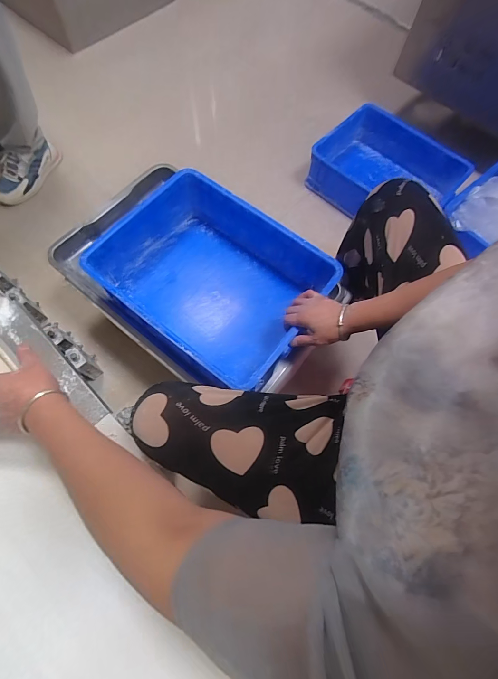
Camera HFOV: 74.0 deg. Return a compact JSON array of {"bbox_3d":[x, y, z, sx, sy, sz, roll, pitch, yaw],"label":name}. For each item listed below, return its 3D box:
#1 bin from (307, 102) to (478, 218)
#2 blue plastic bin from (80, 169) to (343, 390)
[{"bbox_3d":[0.446,-0.538,1.114,0.412,0.169,0.330,42,73,12],"label":"bin"},{"bbox_3d":[-0.084,-0.129,0.708,0.396,0.139,0.327,38,73,11],"label":"blue plastic bin"}]

